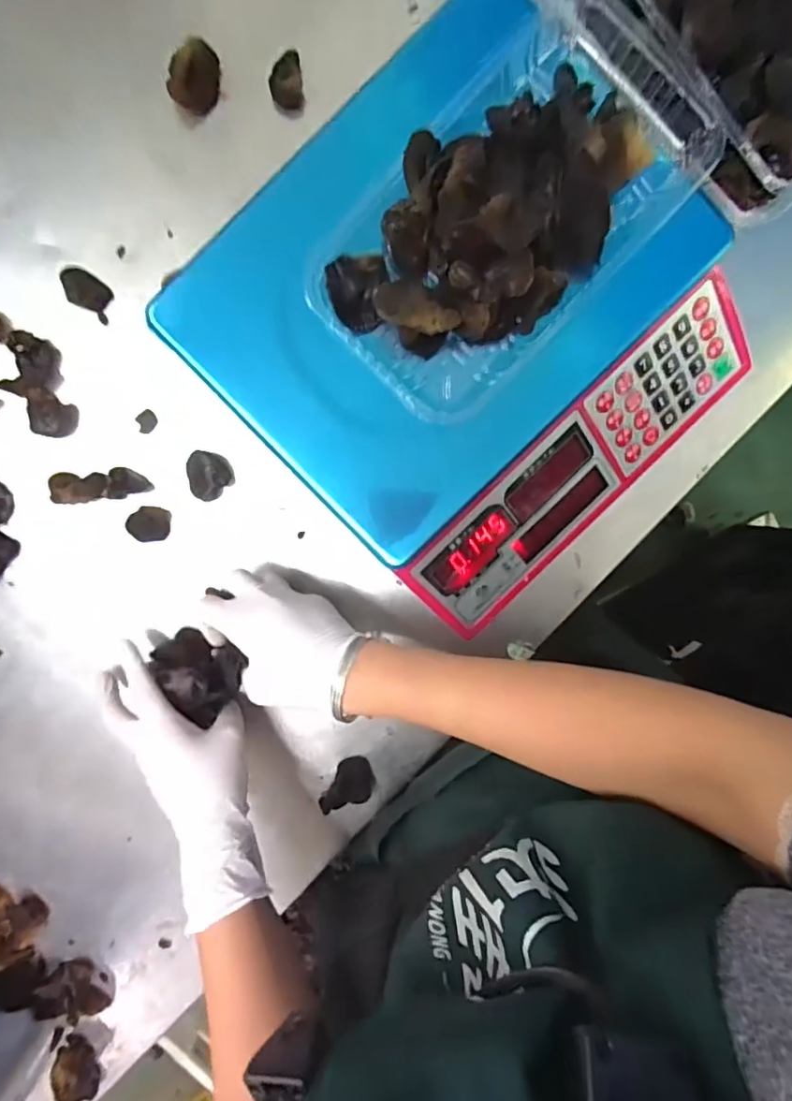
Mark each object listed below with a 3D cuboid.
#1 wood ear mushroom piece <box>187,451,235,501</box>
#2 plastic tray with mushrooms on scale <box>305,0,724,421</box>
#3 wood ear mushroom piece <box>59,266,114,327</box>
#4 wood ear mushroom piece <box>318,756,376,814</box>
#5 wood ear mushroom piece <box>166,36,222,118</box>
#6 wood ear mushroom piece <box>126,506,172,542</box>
[{"bbox_3d":[-0.147,-0.060,0.449,0.031,0.014,0.038,-8,95,-2],"label":"wood ear mushroom piece"},{"bbox_3d":[0.070,-0.200,0.313,0.128,0.055,0.243,42,92,-4],"label":"plastic tray with mushrooms on scale"},{"bbox_3d":[-0.239,-0.200,0.437,0.039,0.014,0.026,32,92,-4],"label":"wood ear mushroom piece"},{"bbox_3d":[-0.042,0.195,0.469,0.048,0.013,0.033,-22,95,-1],"label":"wood ear mushroom piece"},{"bbox_3d":[-0.152,-0.355,0.427,0.031,0.032,0.042,10,94,-3],"label":"wood ear mushroom piece"},{"bbox_3d":[-0.200,-0.021,0.453,0.033,0.011,0.028,6,94,-3],"label":"wood ear mushroom piece"}]

